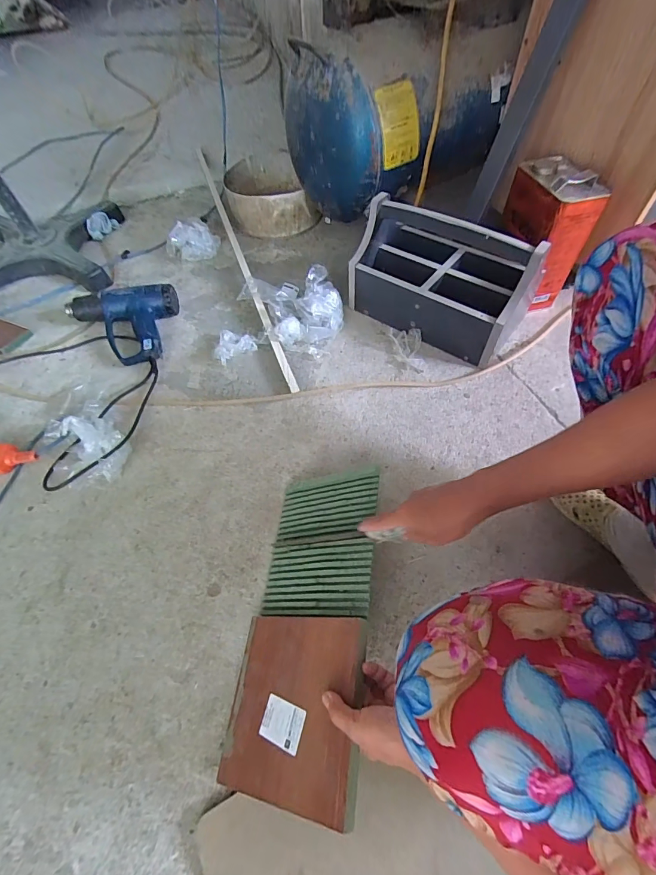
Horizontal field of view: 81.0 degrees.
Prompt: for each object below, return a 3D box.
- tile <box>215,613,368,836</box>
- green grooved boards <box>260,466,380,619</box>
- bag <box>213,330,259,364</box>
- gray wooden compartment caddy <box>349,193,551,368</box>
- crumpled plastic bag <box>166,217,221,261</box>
[{"bbox_3d":[-0.041,0.297,0.434,0.176,0.011,0.172,-16,47,31],"label":"tile"},{"bbox_3d":[-0.012,0.144,0.547,0.172,0.010,0.203,-17,49,31],"label":"green grooved boards"},{"bbox_3d":[-0.208,-0.205,0.832,0.087,0.035,0.079,-28,61,-19],"label":"bag"},{"bbox_3d":[0.240,-0.348,0.807,0.346,0.207,0.197,32,64,21],"label":"gray wooden compartment caddy"},{"bbox_3d":[-0.352,-0.520,1.010,0.132,0.063,0.110,-34,62,-19],"label":"crumpled plastic bag"}]

